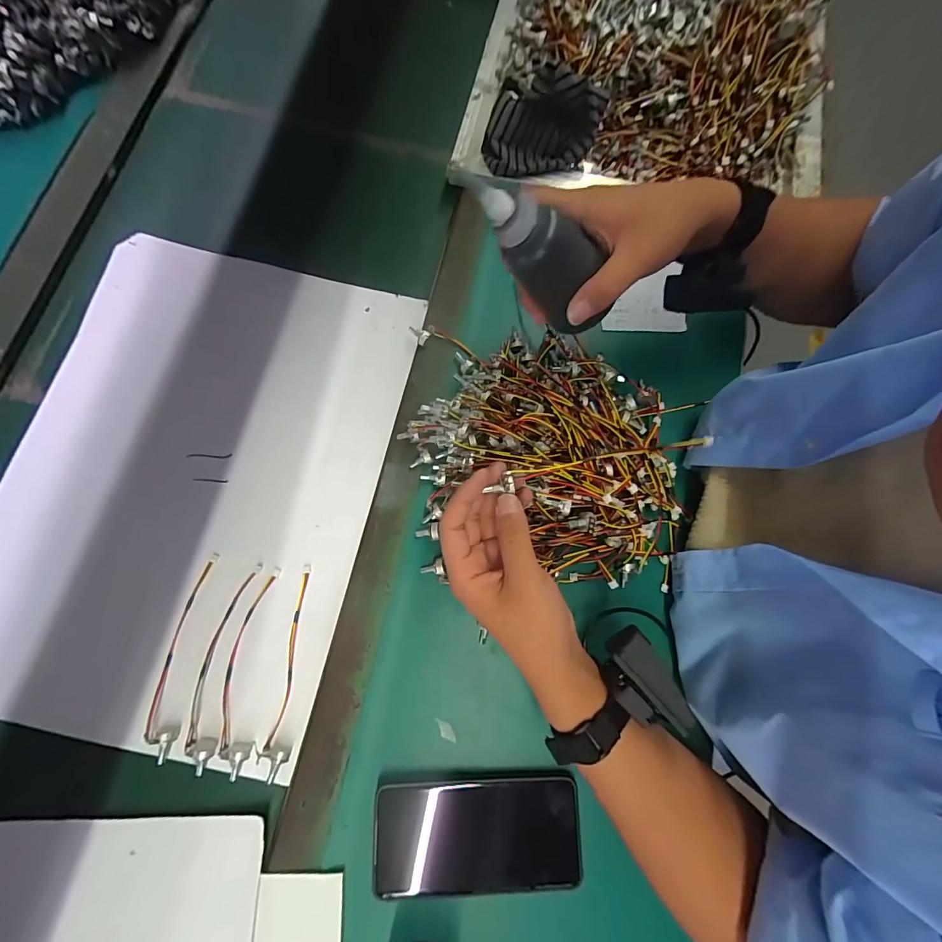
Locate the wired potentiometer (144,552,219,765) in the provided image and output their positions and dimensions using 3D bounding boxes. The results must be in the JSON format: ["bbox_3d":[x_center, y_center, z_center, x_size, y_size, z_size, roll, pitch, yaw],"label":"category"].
[{"bbox_3d":[-0.263,0.163,0.381,0.026,0.016,0.174,5,76,-1],"label":"wired potentiometer"}]

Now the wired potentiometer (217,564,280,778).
[{"bbox_3d":[-0.203,0.176,0.381,0.033,0.010,0.174,4,76,-1],"label":"wired potentiometer"}]

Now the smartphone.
[{"bbox_3d":[0.005,0.295,0.342,0.164,0.009,0.078,0,76,-2],"label":"smartphone"}]

